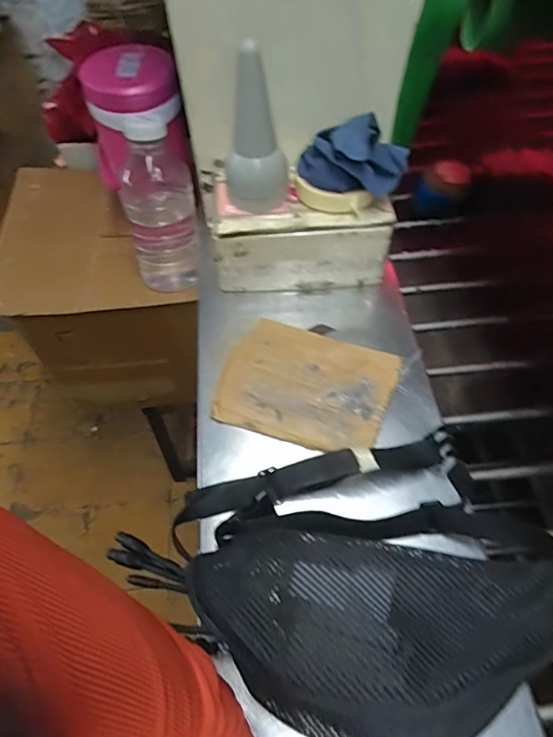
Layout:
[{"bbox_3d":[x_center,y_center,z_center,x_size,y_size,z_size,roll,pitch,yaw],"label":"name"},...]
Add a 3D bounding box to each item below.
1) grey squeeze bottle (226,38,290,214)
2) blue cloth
[{"bbox_3d":[-0.022,-0.230,0.474,0.063,0.137,0.060,-13,57,-7],"label":"grey squeeze bottle"},{"bbox_3d":[0.076,-0.214,0.486,0.110,0.058,0.054,8,57,6],"label":"blue cloth"}]

